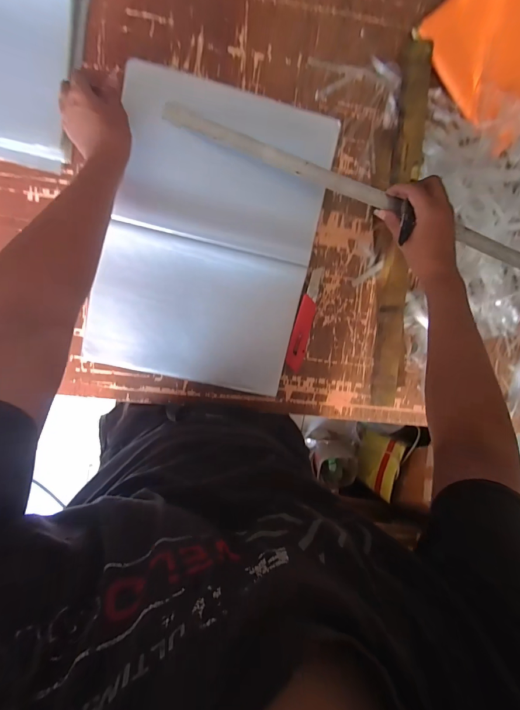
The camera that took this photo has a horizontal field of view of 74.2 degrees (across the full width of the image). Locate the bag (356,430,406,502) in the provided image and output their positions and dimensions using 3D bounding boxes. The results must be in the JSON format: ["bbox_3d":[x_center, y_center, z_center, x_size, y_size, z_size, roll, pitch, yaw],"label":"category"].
[{"bbox_3d":[0.472,0.422,1.390,0.058,0.269,0.224,17,96,-8],"label":"bag"}]

